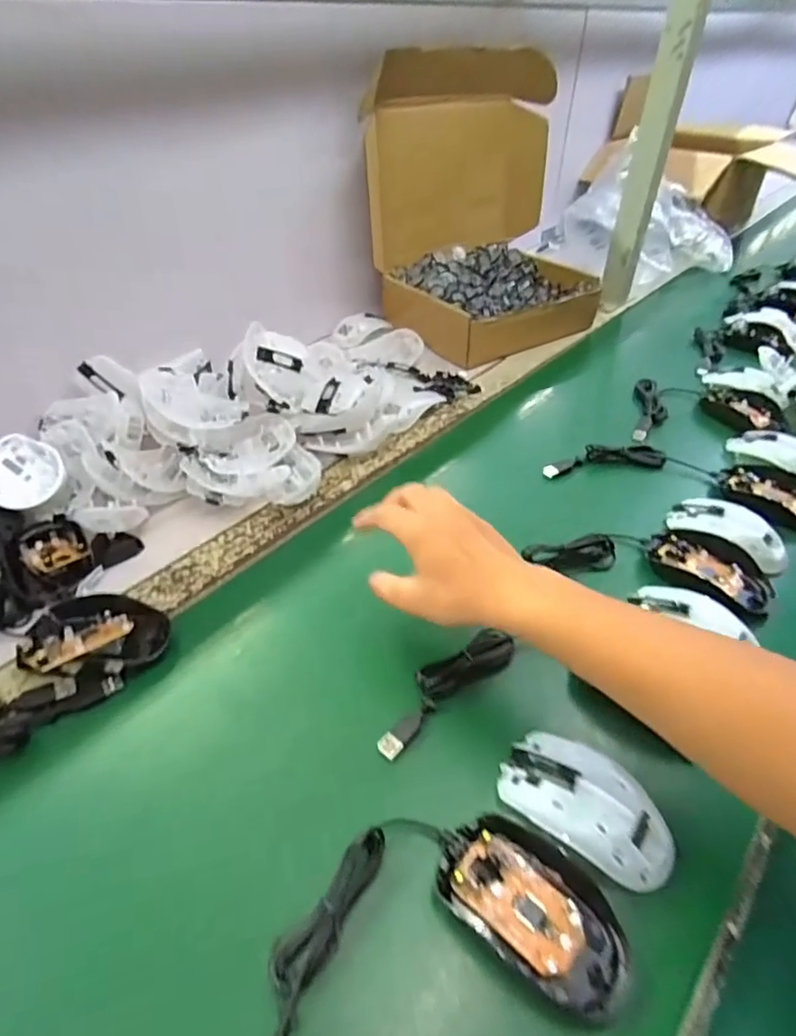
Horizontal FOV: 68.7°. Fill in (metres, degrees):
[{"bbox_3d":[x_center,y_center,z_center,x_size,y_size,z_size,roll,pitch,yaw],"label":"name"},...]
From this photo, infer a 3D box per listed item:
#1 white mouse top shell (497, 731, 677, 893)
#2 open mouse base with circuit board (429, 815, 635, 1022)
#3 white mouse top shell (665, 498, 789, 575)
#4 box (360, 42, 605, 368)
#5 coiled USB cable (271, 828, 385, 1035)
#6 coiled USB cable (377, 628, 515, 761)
[{"bbox_3d":[0.112,0.170,0.347,0.101,0.028,0.057,25,48,35],"label":"white mouse top shell"},{"bbox_3d":[0.072,0.208,0.316,0.103,0.024,0.059,21,46,31],"label":"open mouse base with circuit board"},{"bbox_3d":[0.300,0.010,0.529,0.049,0.024,0.101,-33,44,-29],"label":"white mouse top shell"},{"bbox_3d":[0.145,-0.442,0.817,0.314,0.334,0.206,-27,42,-24],"label":"box"},{"bbox_3d":[-0.046,0.219,0.290,0.029,0.015,0.132,11,41,22],"label":"coiled USB cable"},{"bbox_3d":[0.033,0.119,0.417,0.128,0.017,0.029,-32,44,-29],"label":"coiled USB cable"}]

